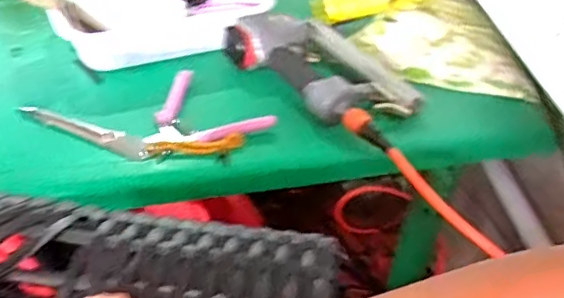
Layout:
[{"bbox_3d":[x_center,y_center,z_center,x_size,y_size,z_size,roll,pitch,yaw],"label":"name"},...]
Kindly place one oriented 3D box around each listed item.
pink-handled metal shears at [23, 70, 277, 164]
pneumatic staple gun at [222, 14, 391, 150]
[{"bbox_3d":[-0.149,-0.034,0.647,0.244,0.017,0.155,-16,46,-23],"label":"pink-handled metal shears"},{"bbox_3d":[0.053,-0.094,0.699,0.117,0.053,0.265,-30,53,-34],"label":"pneumatic staple gun"}]

